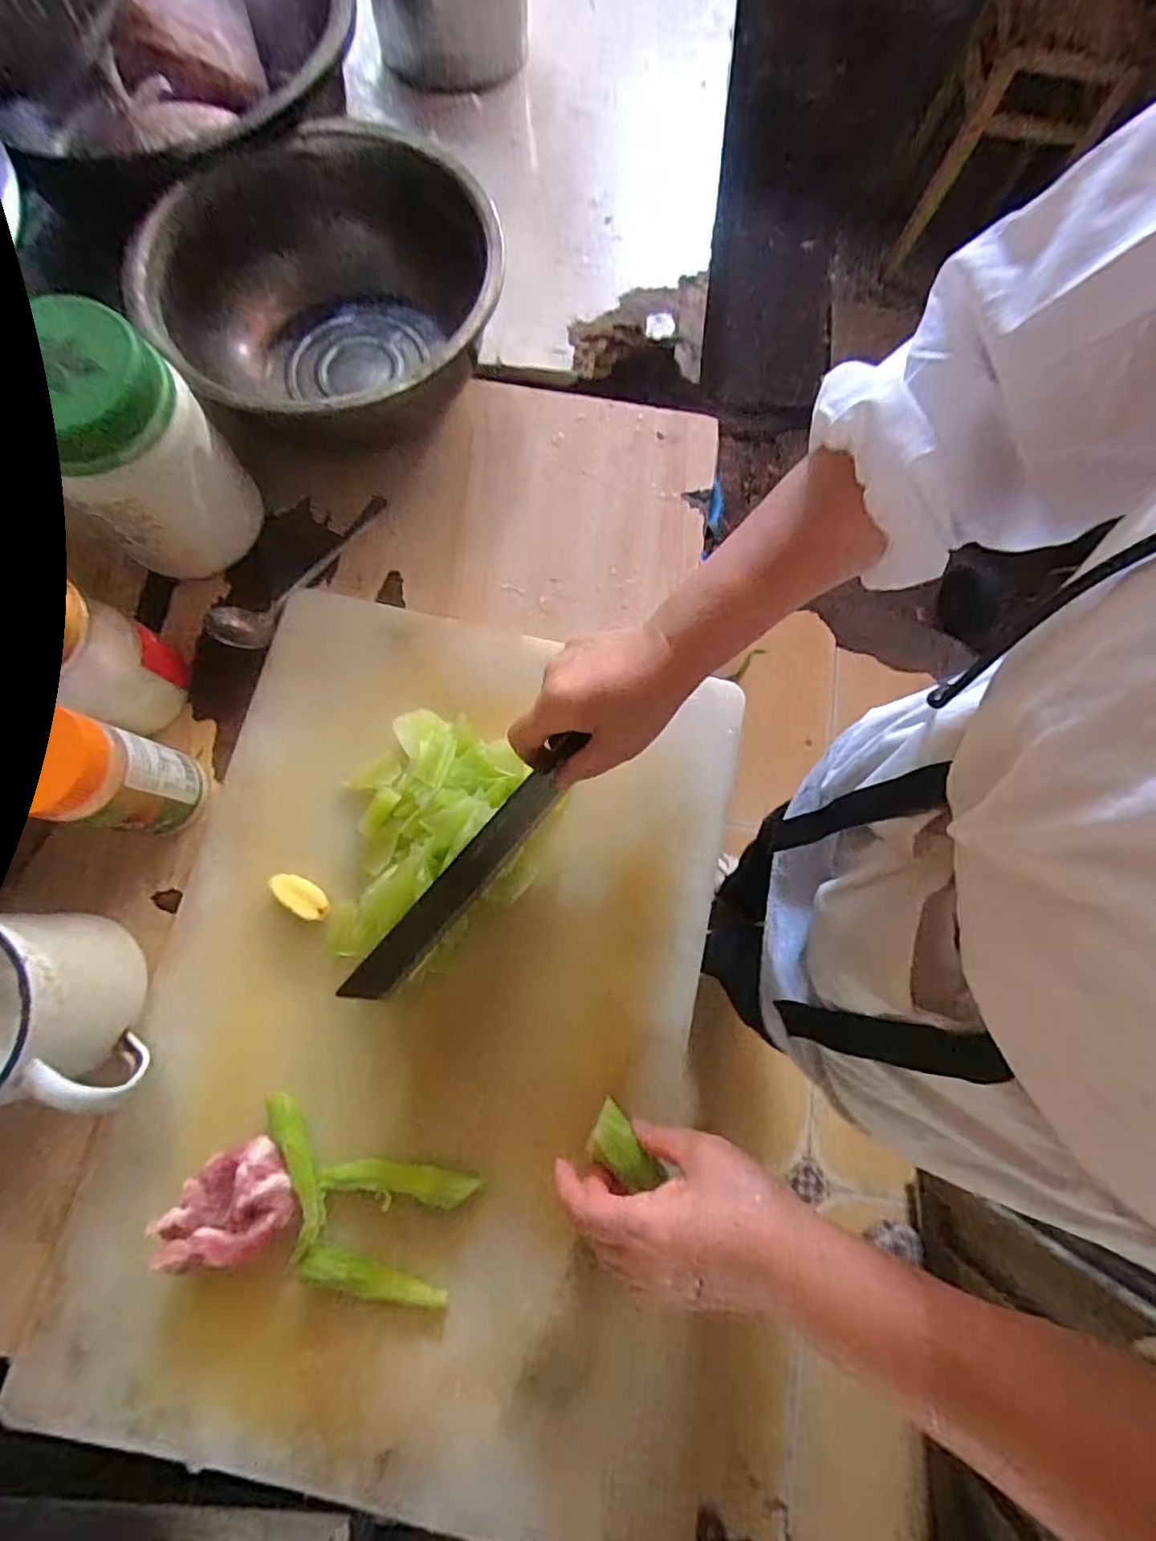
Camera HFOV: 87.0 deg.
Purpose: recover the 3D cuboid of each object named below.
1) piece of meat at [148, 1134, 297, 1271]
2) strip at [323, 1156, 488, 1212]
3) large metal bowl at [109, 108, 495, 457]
[{"bbox_3d":[-0.214,0.270,0.377,0.071,0.035,0.060,-25,79,-8],"label":"piece of meat"},{"bbox_3d":[-0.114,0.264,0.392,0.098,0.010,0.020,11,77,0],"label":"strip"},{"bbox_3d":[-0.194,-0.363,0.489,0.258,0.102,0.248,1,77,-2],"label":"large metal bowl"}]

